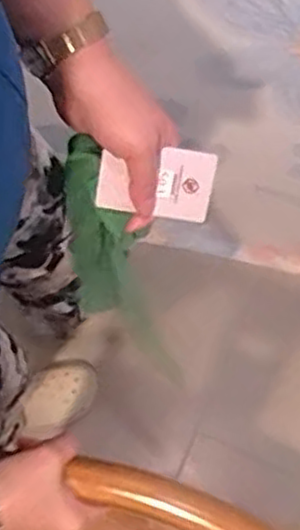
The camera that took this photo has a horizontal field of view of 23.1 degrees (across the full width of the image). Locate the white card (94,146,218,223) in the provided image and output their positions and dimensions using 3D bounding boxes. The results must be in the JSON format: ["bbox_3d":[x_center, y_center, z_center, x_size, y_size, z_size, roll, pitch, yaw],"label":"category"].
[{"bbox_3d":[0.004,-0.058,0.525,0.082,0.052,0.007,7,28,-6],"label":"white card"}]

